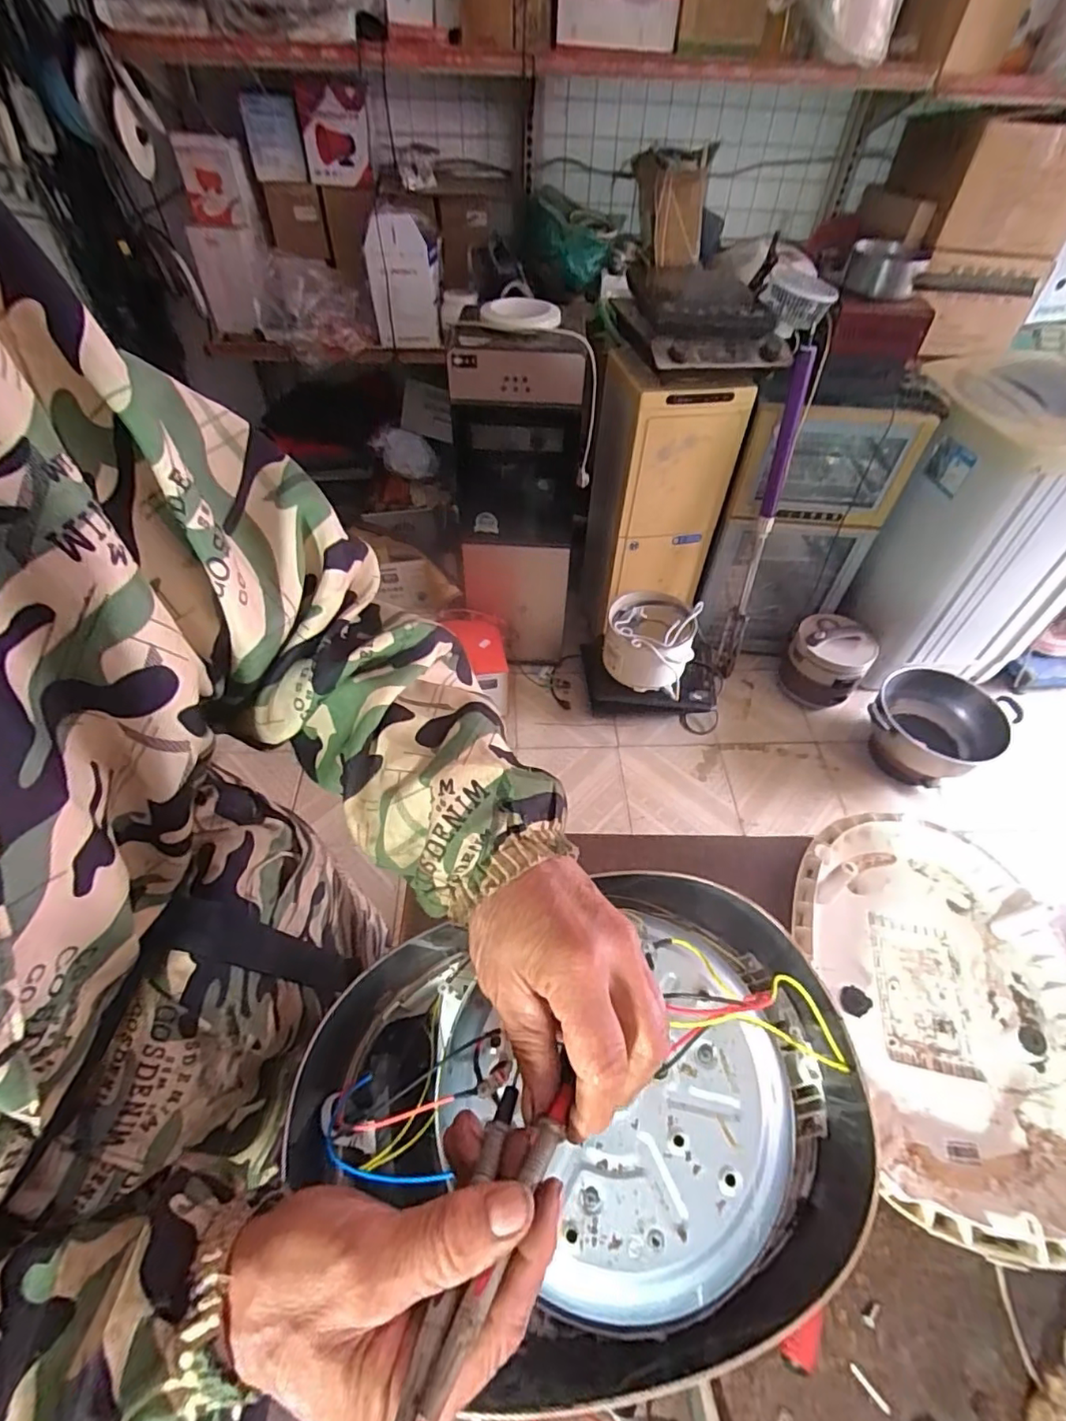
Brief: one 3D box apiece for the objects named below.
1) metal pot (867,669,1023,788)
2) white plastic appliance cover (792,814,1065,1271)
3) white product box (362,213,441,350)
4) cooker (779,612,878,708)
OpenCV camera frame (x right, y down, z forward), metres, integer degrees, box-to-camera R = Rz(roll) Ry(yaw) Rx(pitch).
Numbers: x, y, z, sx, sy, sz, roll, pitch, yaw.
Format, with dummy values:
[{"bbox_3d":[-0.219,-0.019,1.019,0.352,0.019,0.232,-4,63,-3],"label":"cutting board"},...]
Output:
[{"bbox_3d":[1.035,0.048,1.525,0.281,0.197,0.263,2,54,-2],"label":"metal pot"},{"bbox_3d":[0.366,0.258,0.521,0.239,0.054,0.338,-1,54,-5],"label":"white plastic appliance cover"},{"bbox_3d":[-0.305,-0.988,1.342,0.169,0.256,0.071,8,47,14],"label":"white product box"},{"bbox_3d":[0.828,-0.143,1.662,0.206,0.240,0.195,23,56,12],"label":"cooker"}]

